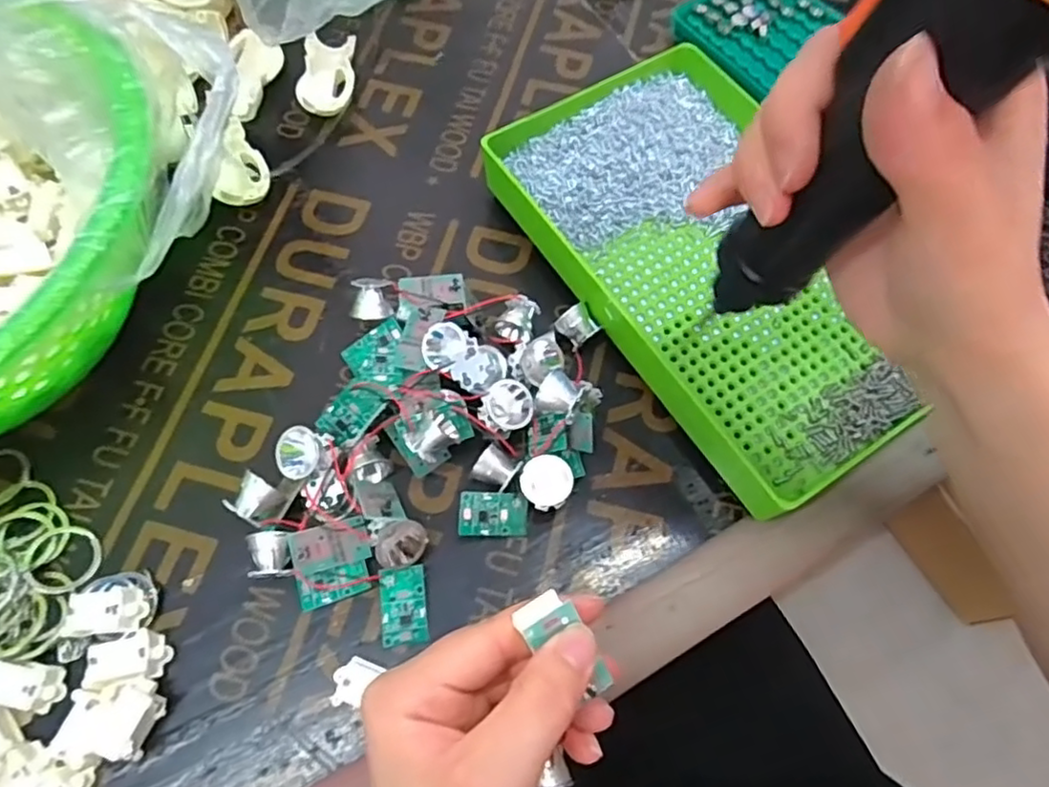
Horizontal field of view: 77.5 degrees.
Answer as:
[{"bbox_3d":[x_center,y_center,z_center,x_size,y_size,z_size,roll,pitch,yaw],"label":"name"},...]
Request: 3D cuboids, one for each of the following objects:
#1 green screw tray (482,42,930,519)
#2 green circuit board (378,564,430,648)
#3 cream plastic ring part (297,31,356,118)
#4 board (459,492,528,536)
[{"bbox_3d":[0.100,-0.071,0.348,0.154,0.037,0.247,-29,70,-14],"label":"green screw tray"},{"bbox_3d":[-0.053,0.093,0.287,0.020,0.004,0.032,-4,80,-10],"label":"green circuit board"},{"bbox_3d":[-0.122,-0.196,0.409,0.033,0.015,0.062,2,66,-1],"label":"cream plastic ring part"},{"bbox_3d":[-0.014,0.055,0.299,0.033,0.004,0.020,2,90,-22],"label":"board"}]

